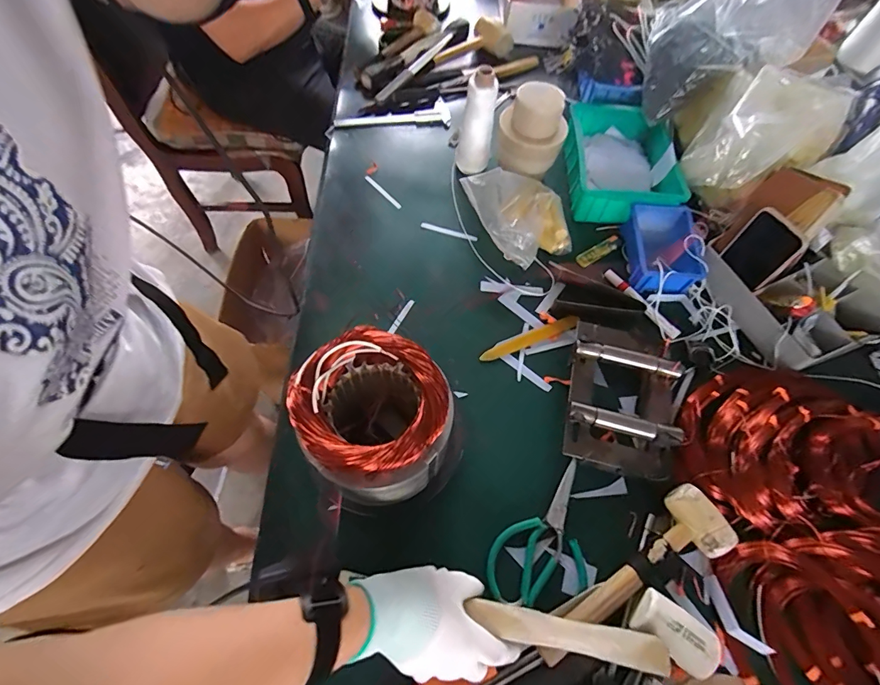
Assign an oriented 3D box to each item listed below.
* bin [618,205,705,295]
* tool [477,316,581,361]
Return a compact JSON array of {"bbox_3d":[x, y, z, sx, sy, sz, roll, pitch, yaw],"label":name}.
[{"bbox_3d":[0.354,-0.148,0.672,0.097,0.057,0.153,7,61,2],"label":"bin"},{"bbox_3d":[0.133,-0.007,0.623,0.160,0.007,0.021,-21,64,-13],"label":"tool"}]

